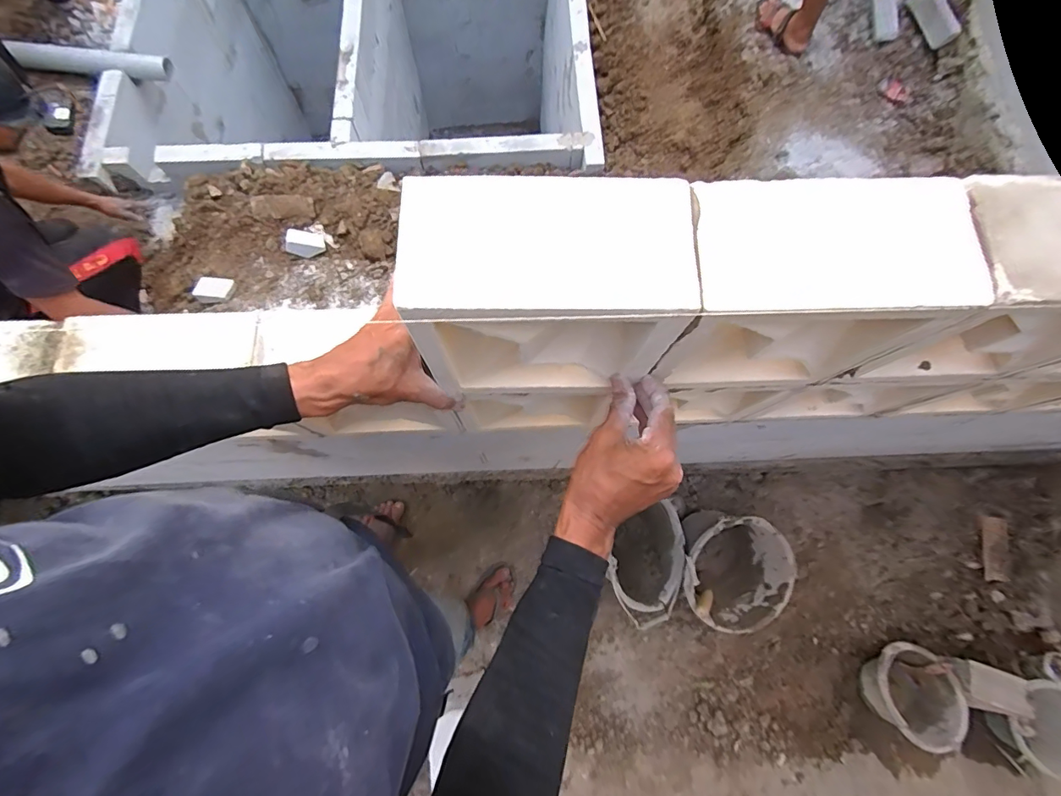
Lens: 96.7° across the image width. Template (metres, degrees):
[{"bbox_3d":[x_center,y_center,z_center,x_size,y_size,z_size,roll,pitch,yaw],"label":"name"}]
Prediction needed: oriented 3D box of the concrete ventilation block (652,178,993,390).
[{"bbox_3d":[0.213,-0.082,0.419,0.198,0.194,0.112,-1,76,-2],"label":"concrete ventilation block"}]

